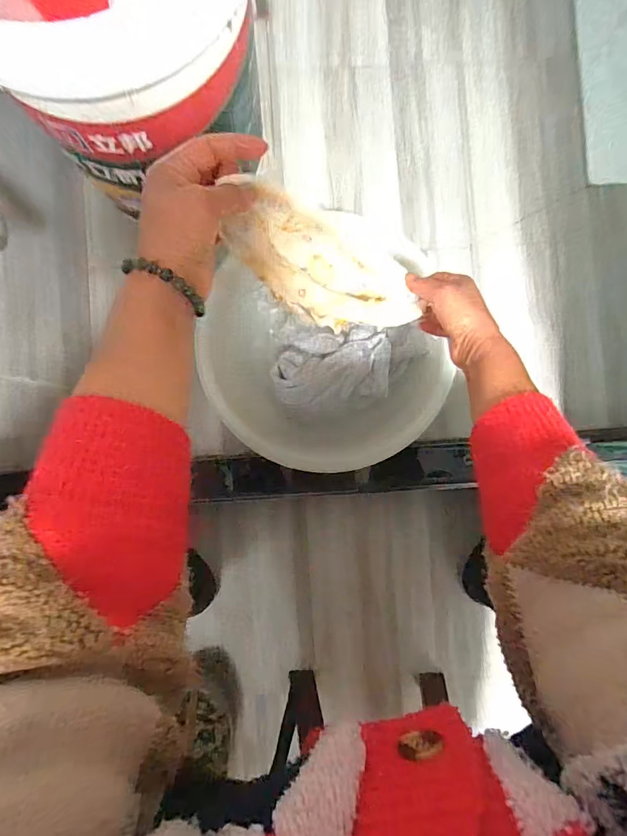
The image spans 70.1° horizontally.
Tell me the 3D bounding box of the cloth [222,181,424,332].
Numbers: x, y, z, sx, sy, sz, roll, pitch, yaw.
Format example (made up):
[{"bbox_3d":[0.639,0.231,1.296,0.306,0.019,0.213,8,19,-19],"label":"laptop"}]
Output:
[{"bbox_3d":[0.005,-0.151,0.446,0.244,0.079,0.078,1,87,-46],"label":"cloth"}]

